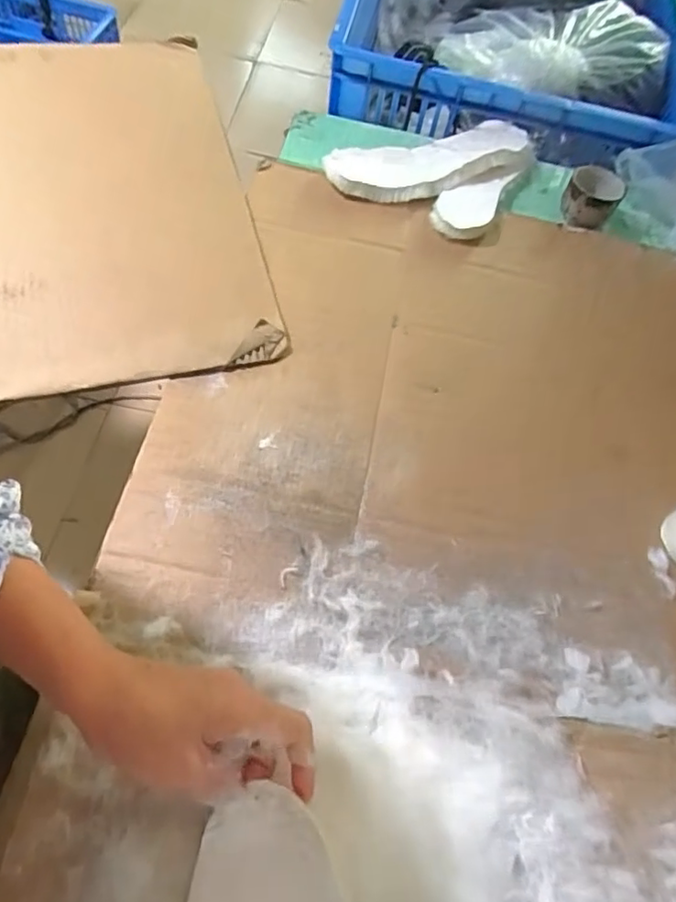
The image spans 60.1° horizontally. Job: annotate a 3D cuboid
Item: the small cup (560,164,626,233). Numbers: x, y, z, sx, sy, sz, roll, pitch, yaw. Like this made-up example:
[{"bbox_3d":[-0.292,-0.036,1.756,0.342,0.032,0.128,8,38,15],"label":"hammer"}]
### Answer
[{"bbox_3d":[0.296,-0.294,0.683,0.061,0.039,0.067,4,57,-5],"label":"small cup"}]

